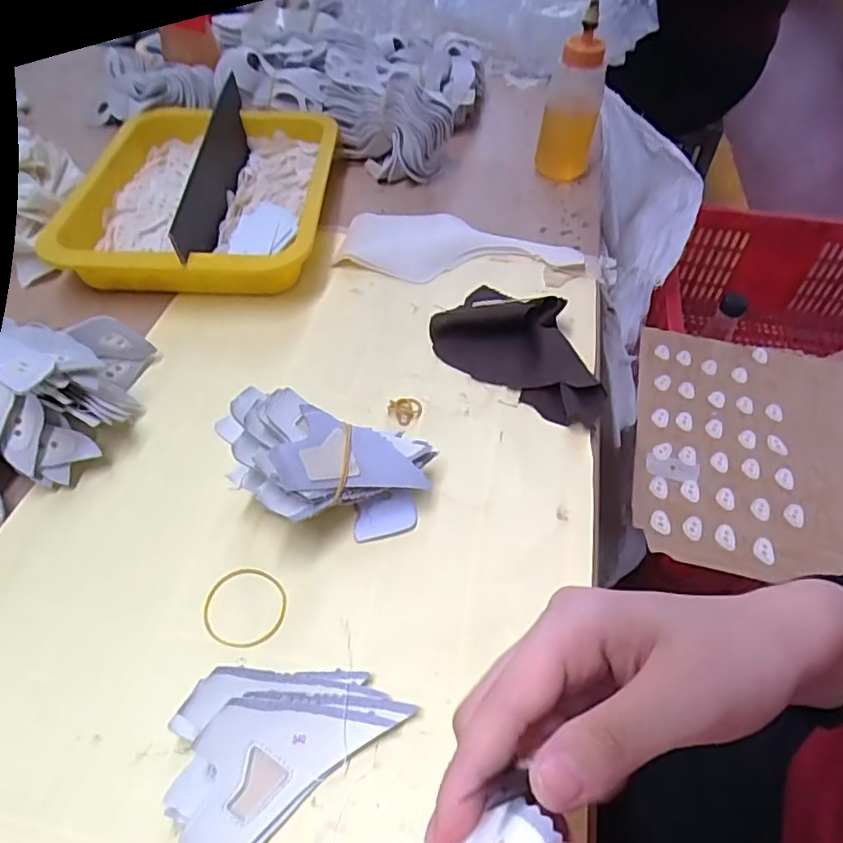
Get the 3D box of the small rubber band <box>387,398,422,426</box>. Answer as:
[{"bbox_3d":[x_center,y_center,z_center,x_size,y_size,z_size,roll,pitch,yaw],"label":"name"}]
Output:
[{"bbox_3d":[-0.010,-0.009,0.377,0.021,0.007,0.016,-35,58,-29],"label":"small rubber band"}]

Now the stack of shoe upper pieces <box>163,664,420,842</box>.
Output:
[{"bbox_3d":[-0.063,0.131,0.251,0.092,0.011,0.065,-31,71,-30],"label":"stack of shoe upper pieces"}]

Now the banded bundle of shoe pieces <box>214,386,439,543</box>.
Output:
[{"bbox_3d":[-0.051,0.024,0.312,0.110,0.058,0.062,5,48,2],"label":"banded bundle of shoe pieces"}]

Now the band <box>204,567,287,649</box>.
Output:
[{"bbox_3d":[-0.088,0.092,0.293,0.040,0.004,0.039,1,48,-1],"label":"band"}]

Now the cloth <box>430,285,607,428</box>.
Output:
[{"bbox_3d":[0.074,-0.056,0.404,0.129,0.033,0.083,31,53,23],"label":"cloth"}]

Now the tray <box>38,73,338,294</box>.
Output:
[{"bbox_3d":[-0.179,-0.199,0.497,0.195,0.063,0.261,2,48,-1],"label":"tray"}]

